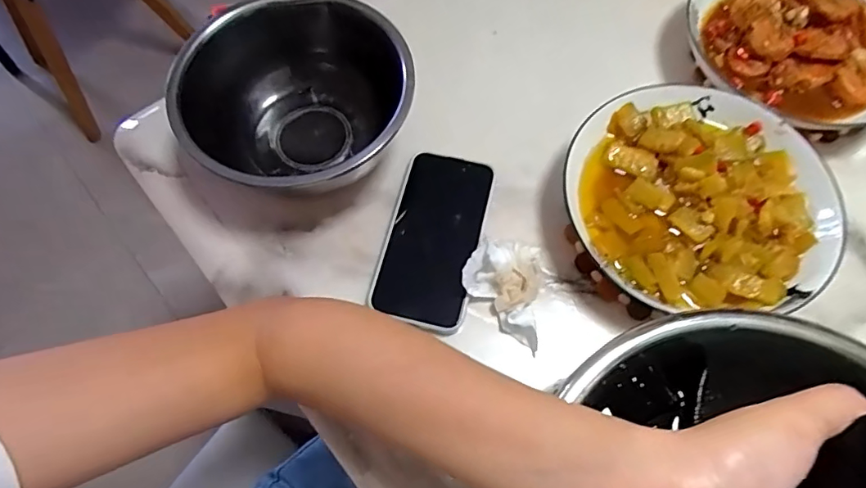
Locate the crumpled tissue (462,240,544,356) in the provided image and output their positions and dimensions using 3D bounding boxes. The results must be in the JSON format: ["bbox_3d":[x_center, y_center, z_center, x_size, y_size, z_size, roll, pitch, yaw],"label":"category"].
[{"bbox_3d":[0.053,0.031,0.371,0.060,0.033,0.072,11,67,6],"label":"crumpled tissue"}]

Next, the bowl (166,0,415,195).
[{"bbox_3d":[-0.104,-0.110,0.411,0.176,0.080,0.168,0,67,1],"label":"bowl"}]

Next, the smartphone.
[{"bbox_3d":[0.001,-0.008,0.397,0.072,0.010,0.137,13,68,7],"label":"smartphone"}]

